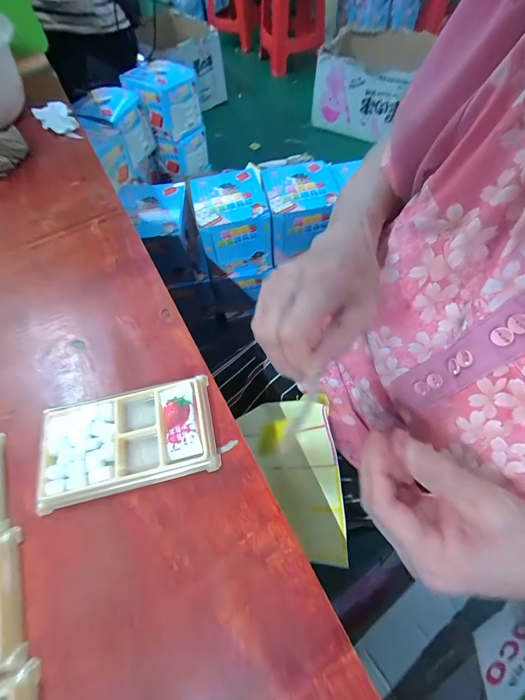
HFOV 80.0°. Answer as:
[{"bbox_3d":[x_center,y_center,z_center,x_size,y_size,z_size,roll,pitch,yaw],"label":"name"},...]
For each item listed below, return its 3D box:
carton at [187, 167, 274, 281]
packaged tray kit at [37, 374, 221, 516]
[{"bbox_3d":[-0.069,-0.281,0.700,0.147,0.144,0.166,-12,61,-4],"label":"carton"},{"bbox_3d":[-0.107,0.070,0.251,0.132,0.014,0.077,-12,62,-7],"label":"packaged tray kit"}]

